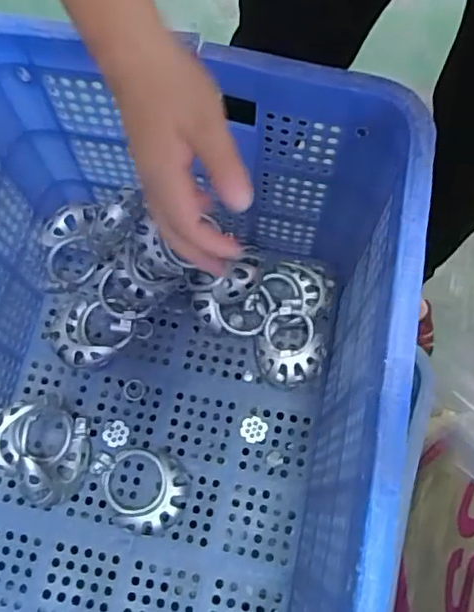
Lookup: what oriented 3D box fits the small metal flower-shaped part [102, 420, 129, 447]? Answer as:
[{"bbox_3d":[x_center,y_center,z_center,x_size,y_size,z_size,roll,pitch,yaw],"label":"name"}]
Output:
[{"bbox_3d":[-0.124,0.131,0.595,0.025,0.004,0.026,5,71,2],"label":"small metal flower-shaped part"}]

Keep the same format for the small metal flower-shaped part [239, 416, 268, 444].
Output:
[{"bbox_3d":[0.017,0.125,0.588,0.026,0.004,0.025,0,71,0],"label":"small metal flower-shaped part"}]

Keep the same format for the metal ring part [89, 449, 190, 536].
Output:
[{"bbox_3d":[-0.098,0.177,0.561,0.099,0.036,0.073,12,71,5],"label":"metal ring part"}]

